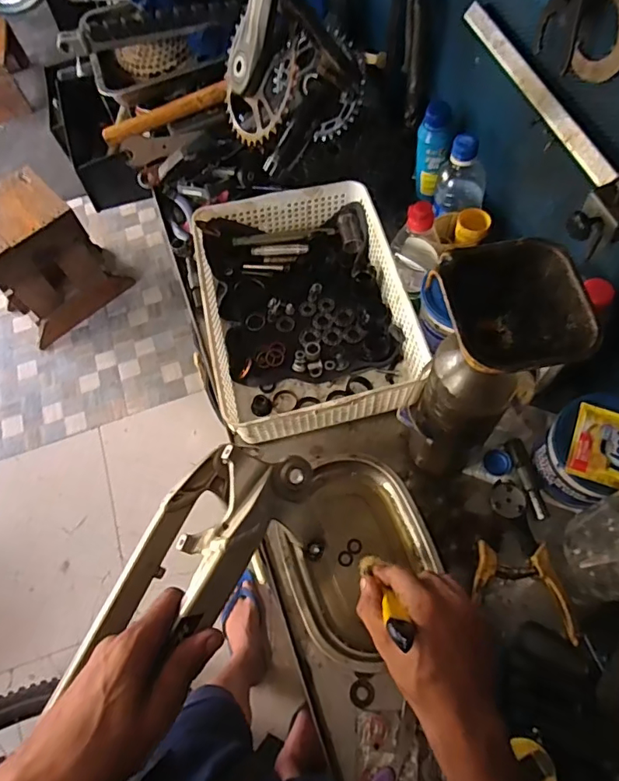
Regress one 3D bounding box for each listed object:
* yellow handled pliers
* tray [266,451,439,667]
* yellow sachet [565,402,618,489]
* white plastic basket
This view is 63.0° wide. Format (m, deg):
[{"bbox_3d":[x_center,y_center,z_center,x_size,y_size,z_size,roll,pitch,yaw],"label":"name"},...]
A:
[{"bbox_3d":[0.231,0.206,0.537,0.107,0.014,0.083,14,69,8],"label":"yellow handled pliers"},{"bbox_3d":[0.050,0.176,0.558,0.157,0.023,0.195,-25,69,-8],"label":"tray"},{"bbox_3d":[0.311,0.061,0.500,0.092,0.012,0.076,20,68,13],"label":"yellow sachet"},{"bbox_3d":[-0.007,-0.113,0.664,0.245,0.078,0.330,-12,68,-3],"label":"white plastic basket"}]

